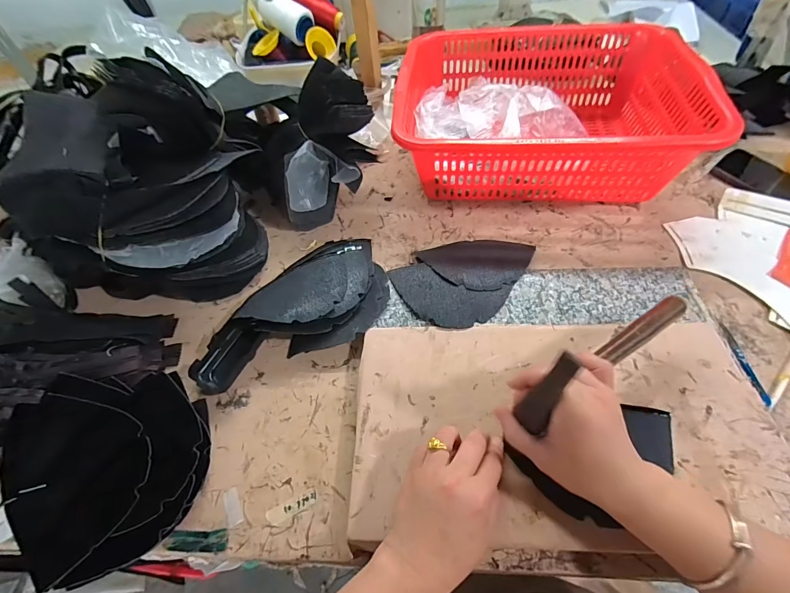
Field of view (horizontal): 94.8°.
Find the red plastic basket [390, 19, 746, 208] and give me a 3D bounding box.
[{"bbox_3d":[0.222,-0.293,0.585,0.413,0.137,0.328,3,54,7],"label":"red plastic basket"}]

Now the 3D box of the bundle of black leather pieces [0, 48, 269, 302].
[{"bbox_3d":[-0.357,-0.146,0.498,0.320,0.211,0.238,-3,54,3],"label":"bundle of black leather pieces"}]

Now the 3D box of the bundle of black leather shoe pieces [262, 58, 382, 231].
[{"bbox_3d":[-0.112,-0.224,0.548,0.171,0.169,0.146,-28,56,-14],"label":"bundle of black leather shoe pieces"}]

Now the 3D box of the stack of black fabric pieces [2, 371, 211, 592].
[{"bbox_3d":[-0.282,0.165,0.366,0.167,0.031,0.182,-15,68,-20],"label":"stack of black fabric pieces"}]

